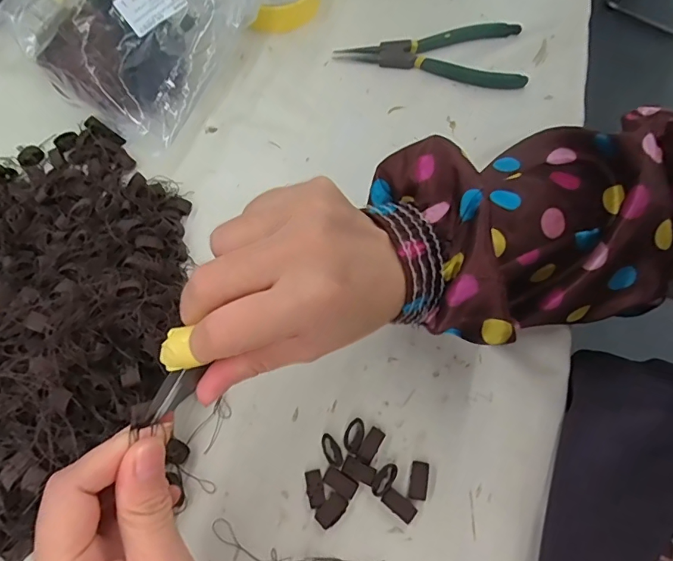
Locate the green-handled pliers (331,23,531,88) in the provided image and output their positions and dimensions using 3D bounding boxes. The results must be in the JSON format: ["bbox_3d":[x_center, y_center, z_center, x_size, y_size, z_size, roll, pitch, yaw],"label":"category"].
[{"bbox_3d":[0.086,-0.212,0.421,0.168,0.018,0.062,8,64,5],"label":"green-handled pliers"}]

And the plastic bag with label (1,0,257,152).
[{"bbox_3d":[-0.183,-0.229,0.391,0.202,0.109,0.168,27,67,13],"label":"plastic bag with label"}]

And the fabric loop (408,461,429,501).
[{"bbox_3d":[0.049,0.119,0.274,0.011,0.004,0.021,10,65,5],"label":"fabric loop"}]

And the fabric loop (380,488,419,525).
[{"bbox_3d":[0.037,0.131,0.267,0.020,0.006,0.010,37,70,17],"label":"fabric loop"}]

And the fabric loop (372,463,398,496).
[{"bbox_3d":[0.029,0.118,0.273,0.010,0.006,0.021,35,69,16],"label":"fabric loop"}]

